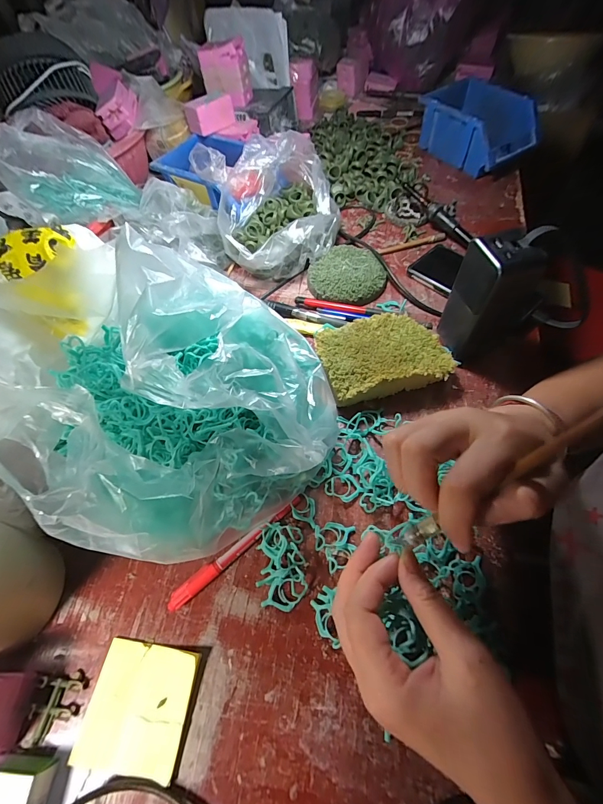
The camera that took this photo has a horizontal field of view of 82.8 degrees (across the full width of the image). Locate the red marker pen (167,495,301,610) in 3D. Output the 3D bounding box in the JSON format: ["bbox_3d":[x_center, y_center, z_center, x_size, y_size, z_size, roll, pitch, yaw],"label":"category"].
[{"bbox_3d":[-0.056,0.132,0.309,0.139,0.012,0.013,-36,64,-16],"label":"red marker pen"}]

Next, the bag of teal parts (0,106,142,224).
[{"bbox_3d":[-0.314,-0.313,0.458,0.148,0.094,0.123,-34,64,-15],"label":"bag of teal parts"}]

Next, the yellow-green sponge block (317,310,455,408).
[{"bbox_3d":[0.090,-0.050,0.386,0.133,0.038,0.094,-14,61,-4],"label":"yellow-green sponge block"}]

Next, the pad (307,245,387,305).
[{"bbox_3d":[0.064,-0.175,0.471,0.099,0.020,0.097,-40,66,-17],"label":"pad"}]

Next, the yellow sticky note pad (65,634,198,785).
[{"bbox_3d":[-0.124,0.230,0.260,0.076,0.008,0.074,6,61,7],"label":"yellow sticky note pad"}]

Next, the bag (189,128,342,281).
[{"bbox_3d":[-0.038,-0.287,0.490,0.181,0.091,0.197,-18,61,-6],"label":"bag"}]

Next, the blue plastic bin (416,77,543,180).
[{"bbox_3d":[0.303,-0.471,0.589,0.136,0.079,0.172,-25,62,-10],"label":"blue plastic bin"}]

